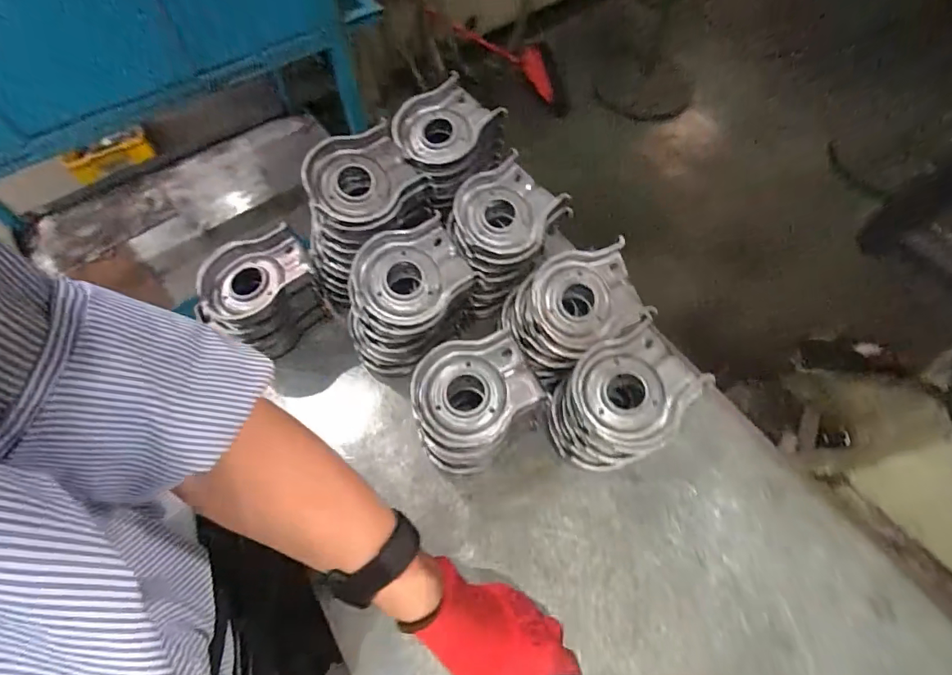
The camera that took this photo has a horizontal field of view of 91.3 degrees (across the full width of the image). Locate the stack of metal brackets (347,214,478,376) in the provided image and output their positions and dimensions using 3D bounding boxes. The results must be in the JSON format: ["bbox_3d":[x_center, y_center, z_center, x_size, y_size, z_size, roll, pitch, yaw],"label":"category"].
[{"bbox_3d":[-0.075,-0.040,0.548,0.137,0.142,0.141,23,63,13],"label":"stack of metal brackets"}]

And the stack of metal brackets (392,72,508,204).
[{"bbox_3d":[-0.037,-0.247,0.594,0.142,0.082,0.131,-38,67,-18],"label":"stack of metal brackets"}]

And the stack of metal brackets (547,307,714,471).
[{"bbox_3d":[0.154,0.070,0.497,0.142,0.109,0.115,-32,65,-16],"label":"stack of metal brackets"}]

